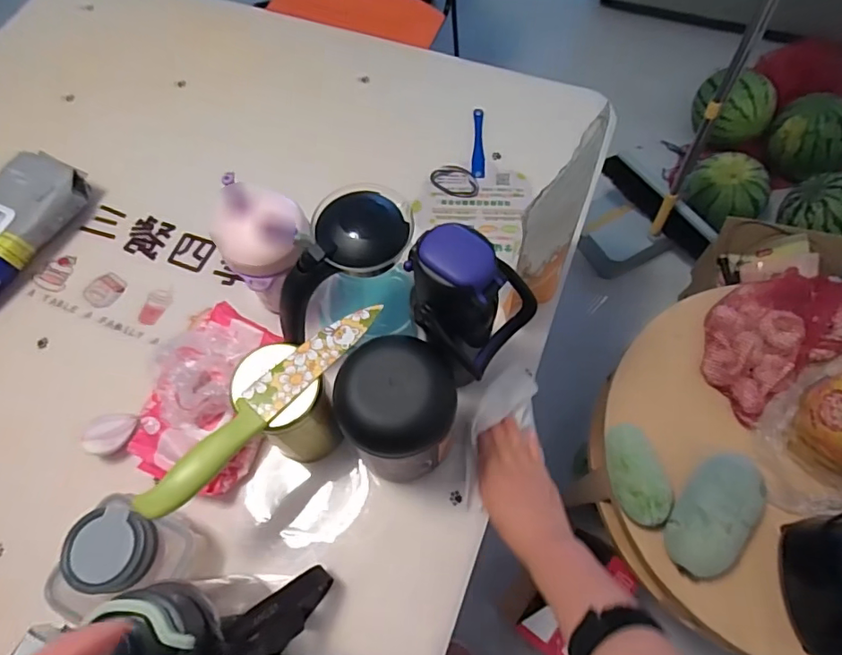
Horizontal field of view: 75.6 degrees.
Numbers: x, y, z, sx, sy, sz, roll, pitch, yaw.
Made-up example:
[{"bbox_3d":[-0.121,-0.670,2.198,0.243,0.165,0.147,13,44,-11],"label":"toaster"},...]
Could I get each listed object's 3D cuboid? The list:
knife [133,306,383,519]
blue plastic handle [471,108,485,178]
[{"bbox_3d":[-0.133,0.063,0.470,0.032,0.021,0.249,39,74,17],"label":"knife"},{"bbox_3d":[0.082,-0.261,0.768,0.018,0.005,0.124,2,67,3],"label":"blue plastic handle"}]

